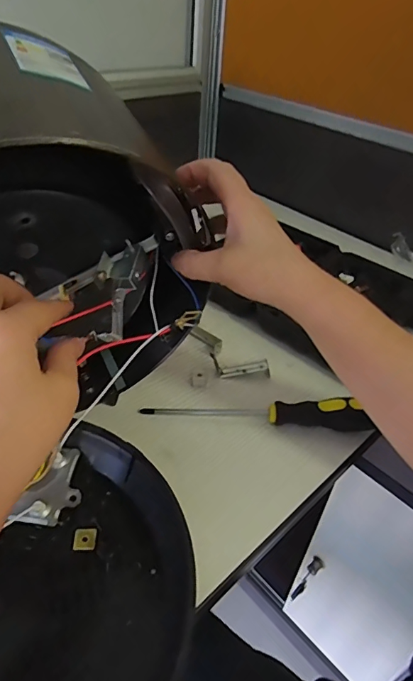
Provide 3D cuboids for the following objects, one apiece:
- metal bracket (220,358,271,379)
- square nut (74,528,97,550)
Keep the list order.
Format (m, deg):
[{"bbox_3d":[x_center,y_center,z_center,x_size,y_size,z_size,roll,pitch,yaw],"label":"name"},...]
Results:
[{"bbox_3d":[0.040,0.029,0.458,0.051,0.012,0.015,-3,40,-9],"label":"metal bracket"},{"bbox_3d":[-0.085,0.139,0.313,0.015,0.004,0.015,0,40,-6],"label":"square nut"}]

